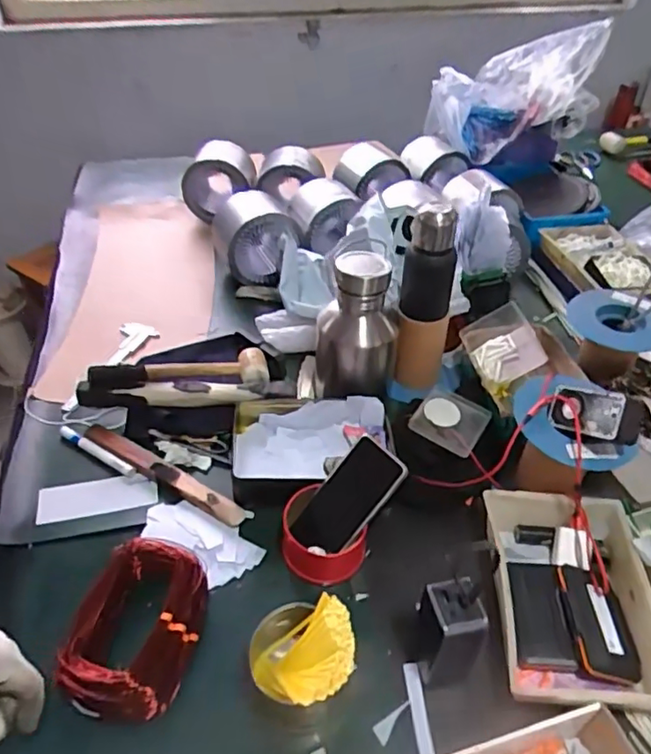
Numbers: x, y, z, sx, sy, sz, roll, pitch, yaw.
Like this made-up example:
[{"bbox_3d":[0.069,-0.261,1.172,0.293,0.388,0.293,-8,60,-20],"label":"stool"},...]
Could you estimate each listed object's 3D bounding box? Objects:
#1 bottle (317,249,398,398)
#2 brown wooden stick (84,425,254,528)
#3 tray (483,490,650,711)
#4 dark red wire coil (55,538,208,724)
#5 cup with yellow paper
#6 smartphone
[{"bbox_3d":[0.046,-0.064,0.862,0.113,0.222,0.110,-7,42,-8],"label":"bottle"},{"bbox_3d":[-0.227,0.126,0.809,0.279,0.017,0.036,24,47,24],"label":"brown wooden stick"},{"bbox_3d":[0.281,0.249,0.668,0.170,0.057,0.247,4,42,4],"label":"tray"},{"bbox_3d":[-0.210,0.266,0.641,0.132,0.042,0.186,4,42,4],"label":"dark red wire coil"},{"bbox_3d":[-0.025,0.289,0.596,0.102,0.089,0.100,0,42,0],"label":"cup with yellow paper"},{"bbox_3d":[0.026,0.146,0.703,0.076,0.013,0.148,36,87,32],"label":"smartphone"}]

